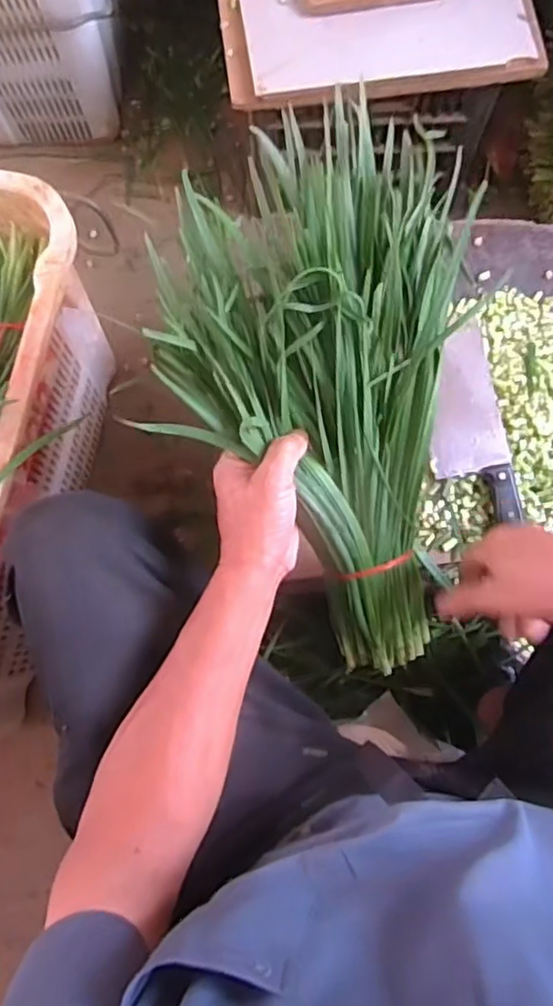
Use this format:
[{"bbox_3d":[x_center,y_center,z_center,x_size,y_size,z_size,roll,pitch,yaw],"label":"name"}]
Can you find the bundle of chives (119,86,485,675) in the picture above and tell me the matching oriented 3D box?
[{"bbox_3d":[0.029,-0.068,0.547,0.236,0.130,0.436,-7,109,-6],"label":"bundle of chives"}]

